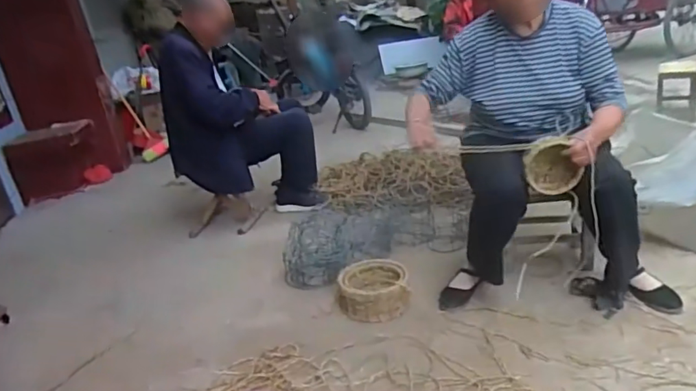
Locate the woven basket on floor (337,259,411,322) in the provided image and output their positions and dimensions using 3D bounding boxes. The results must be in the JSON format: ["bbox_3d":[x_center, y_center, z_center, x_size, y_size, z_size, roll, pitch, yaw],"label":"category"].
[{"bbox_3d":[0.081,0.301,1.761,0.228,0.085,0.236,-7,22,2],"label":"woven basket on floor"}]

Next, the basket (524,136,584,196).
[{"bbox_3d":[0.549,-0.081,1.449,0.145,0.161,0.093,-3,23,20],"label":"basket"}]

